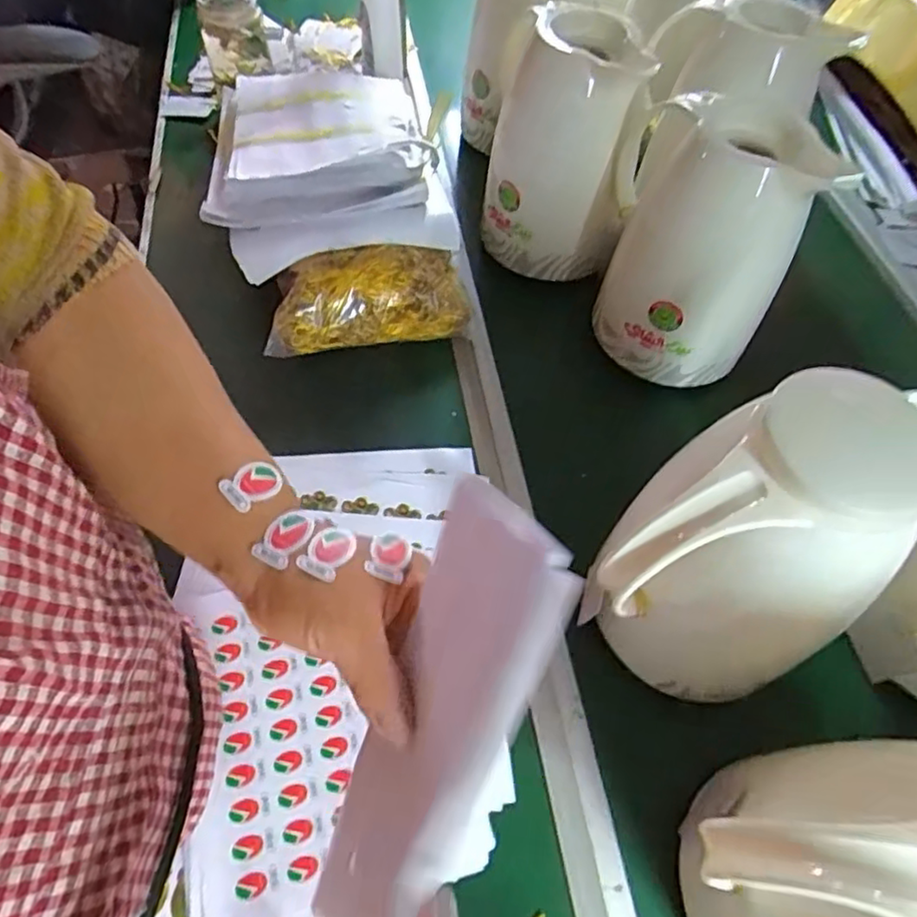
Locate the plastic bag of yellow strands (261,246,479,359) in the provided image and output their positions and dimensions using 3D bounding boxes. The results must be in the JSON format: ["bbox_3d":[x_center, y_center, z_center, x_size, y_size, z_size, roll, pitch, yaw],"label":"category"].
[{"bbox_3d":[-0.088,-0.159,0.631,0.201,0.064,0.075,-8,59,-9],"label":"plastic bag of yellow strands"}]

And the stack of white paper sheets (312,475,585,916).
[{"bbox_3d":[-0.014,0.116,0.256,0.010,0.215,0.065,5,25,-40],"label":"stack of white paper sheets"}]

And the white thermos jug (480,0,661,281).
[{"bbox_3d":[0.100,-0.309,0.650,0.126,0.222,0.145,-1,58,-5],"label":"white thermos jug"}]

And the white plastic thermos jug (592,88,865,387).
[{"bbox_3d":[0.223,-0.203,0.592,0.148,0.213,0.159,5,58,-1],"label":"white plastic thermos jug"}]

